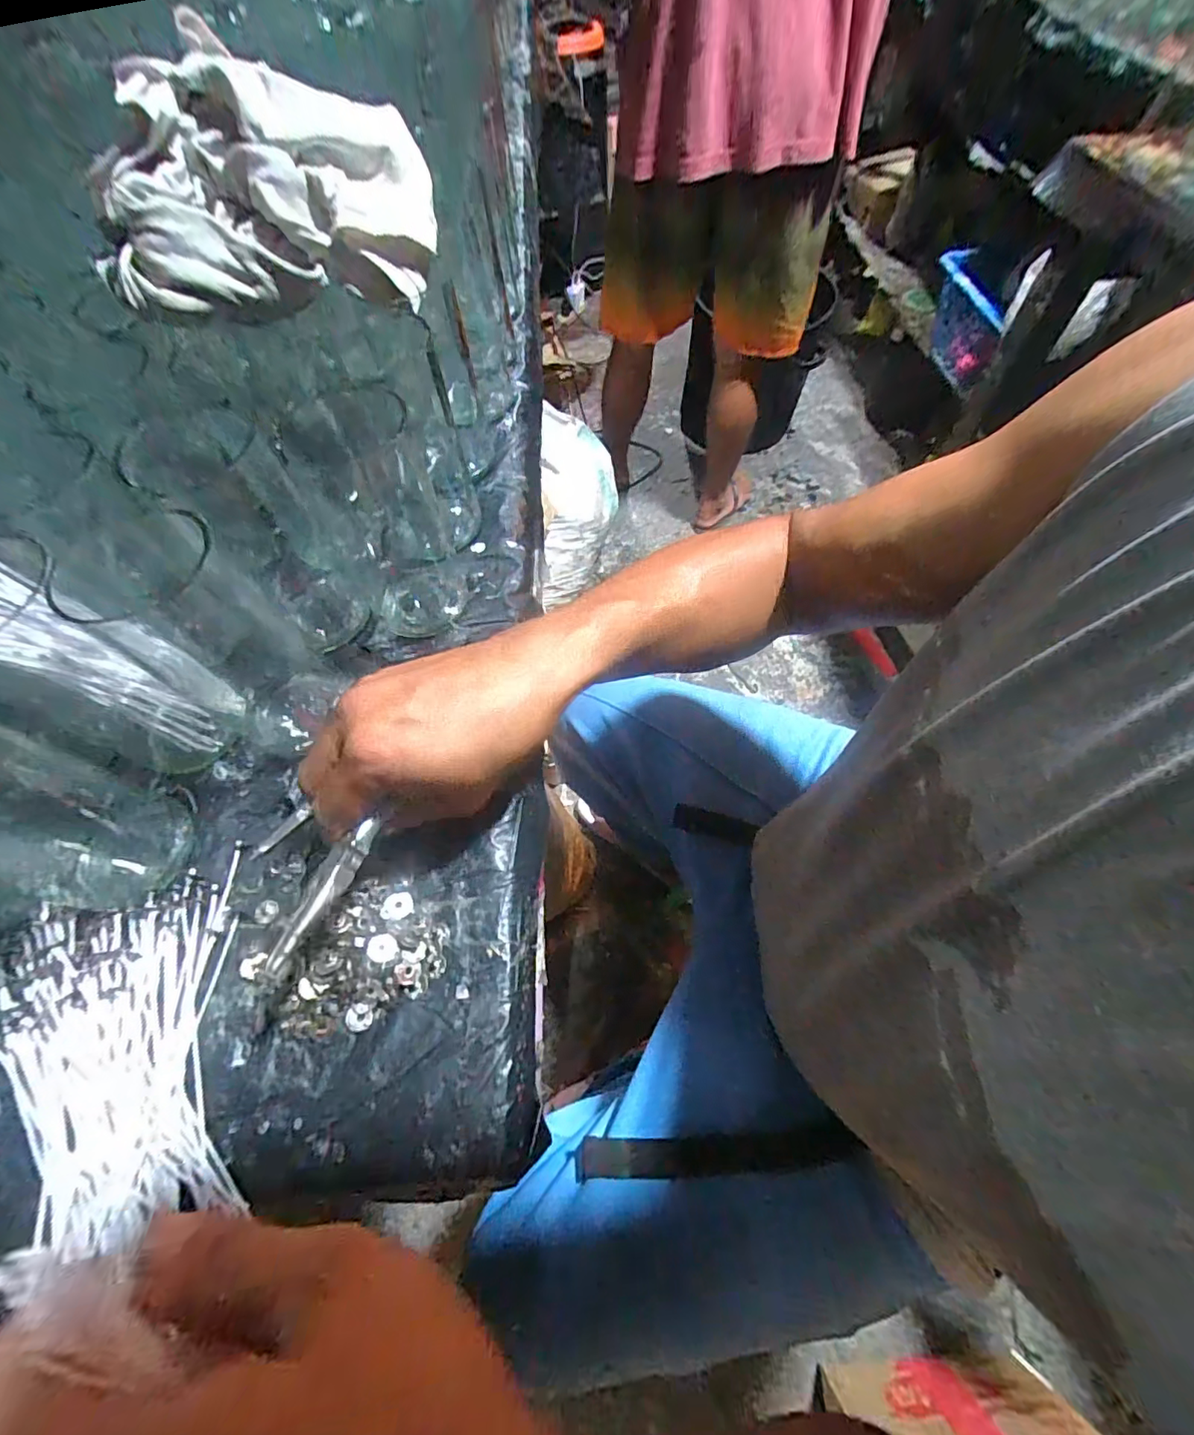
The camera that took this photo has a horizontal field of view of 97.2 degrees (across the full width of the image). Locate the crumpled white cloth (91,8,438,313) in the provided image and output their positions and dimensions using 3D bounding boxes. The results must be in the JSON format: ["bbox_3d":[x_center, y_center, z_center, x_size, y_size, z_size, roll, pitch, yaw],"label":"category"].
[{"bbox_3d":[-0.212,-0.328,0.324,0.203,0.085,0.142,-13,63,-4],"label":"crumpled white cloth"}]

